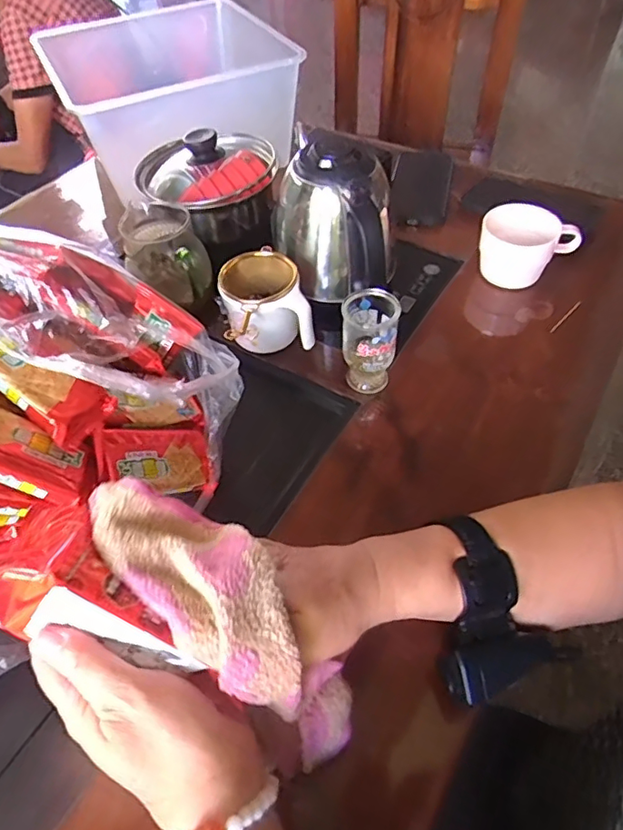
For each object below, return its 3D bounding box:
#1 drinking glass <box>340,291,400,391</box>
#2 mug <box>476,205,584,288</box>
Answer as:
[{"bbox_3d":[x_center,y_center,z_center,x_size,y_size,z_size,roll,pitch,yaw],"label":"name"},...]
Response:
[{"bbox_3d":[0.053,-0.065,0.493,0.047,0.088,0.049,2,52,4],"label":"drinking glass"},{"bbox_3d":[0.237,-0.187,0.601,0.093,0.069,0.080,30,59,23],"label":"mug"}]

